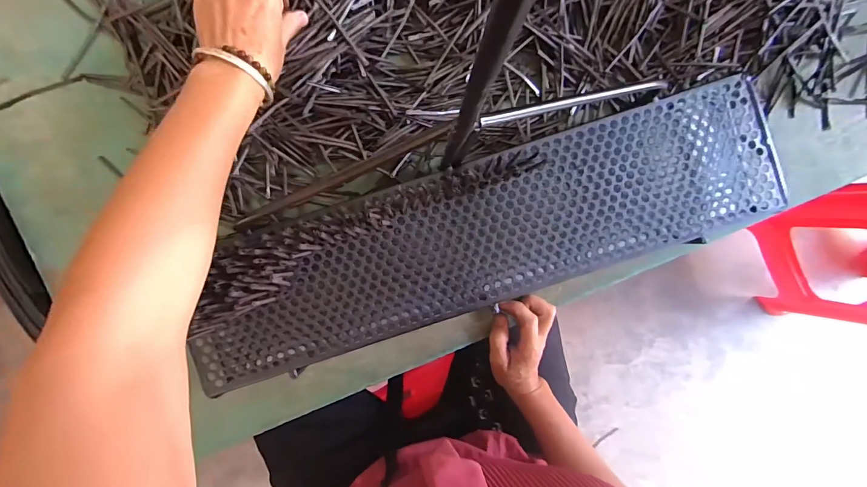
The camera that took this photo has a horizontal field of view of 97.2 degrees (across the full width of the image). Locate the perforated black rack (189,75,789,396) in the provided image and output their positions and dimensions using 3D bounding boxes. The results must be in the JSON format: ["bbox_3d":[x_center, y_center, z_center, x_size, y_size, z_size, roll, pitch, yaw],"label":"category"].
[{"bbox_3d":[0.049,-0.006,0.362,0.580,0.046,0.139,-19,88,-2],"label":"perforated black rack"}]

